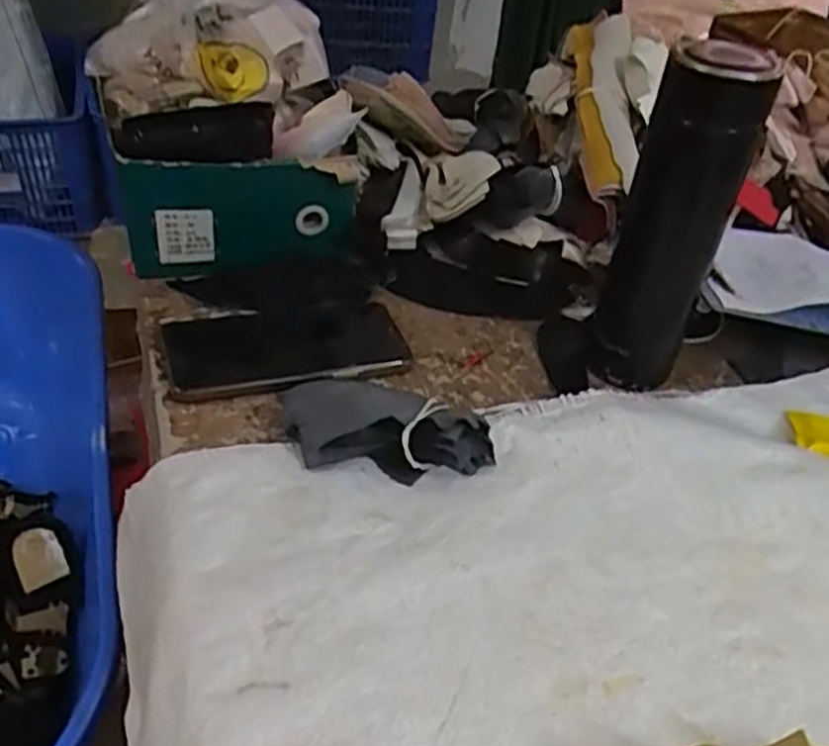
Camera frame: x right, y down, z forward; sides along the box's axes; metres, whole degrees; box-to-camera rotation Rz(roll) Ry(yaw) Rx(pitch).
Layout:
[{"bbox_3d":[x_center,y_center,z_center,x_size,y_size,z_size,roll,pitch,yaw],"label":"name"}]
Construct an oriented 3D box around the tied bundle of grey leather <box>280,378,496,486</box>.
[{"bbox_3d":[-0.016,0.031,0.469,0.130,0.036,0.057,5,39,-3],"label":"tied bundle of grey leather"}]

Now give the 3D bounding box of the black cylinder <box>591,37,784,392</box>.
[{"bbox_3d":[0.167,-0.093,0.502,0.060,0.223,0.054,20,41,15],"label":"black cylinder"}]

